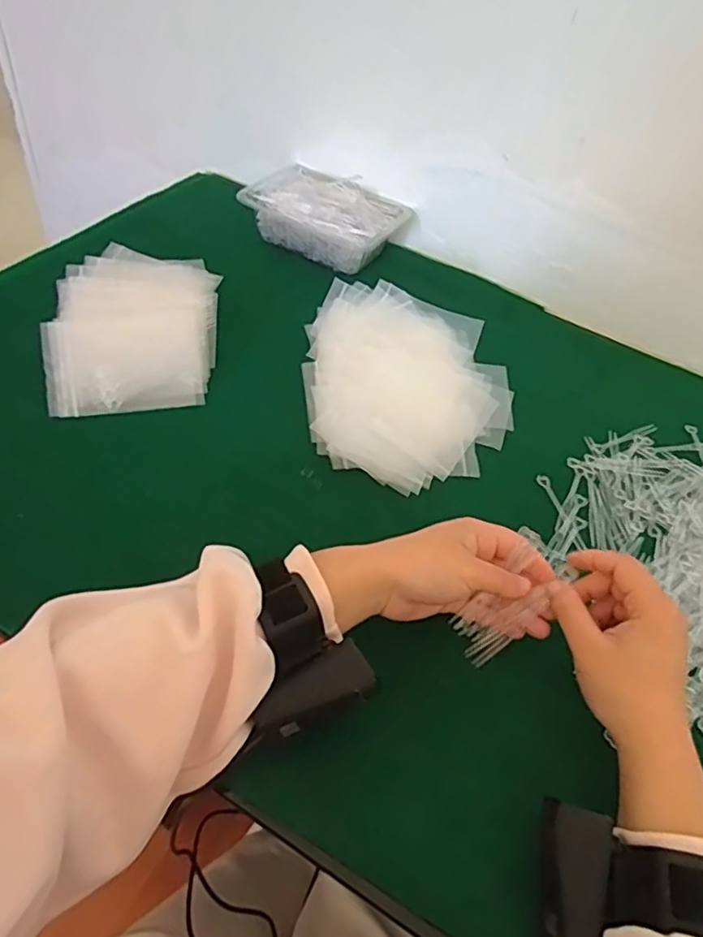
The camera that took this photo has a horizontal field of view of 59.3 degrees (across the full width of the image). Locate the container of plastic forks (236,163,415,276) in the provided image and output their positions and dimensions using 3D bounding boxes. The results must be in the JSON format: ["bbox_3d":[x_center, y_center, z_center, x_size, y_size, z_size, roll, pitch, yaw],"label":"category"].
[{"bbox_3d":[-0.030,-0.303,0.748,0.179,0.057,0.117,24,52,15],"label":"container of plastic forks"}]

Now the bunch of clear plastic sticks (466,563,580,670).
[{"bbox_3d":[0.115,0.101,0.422,0.090,0.011,0.016,-43,61,4],"label":"bunch of clear plastic sticks"}]

